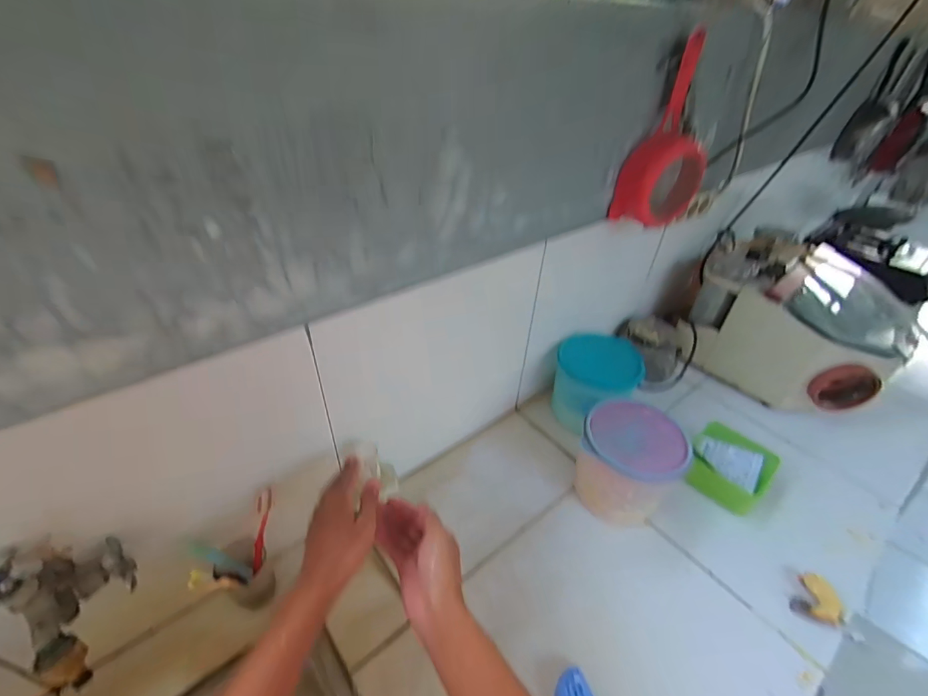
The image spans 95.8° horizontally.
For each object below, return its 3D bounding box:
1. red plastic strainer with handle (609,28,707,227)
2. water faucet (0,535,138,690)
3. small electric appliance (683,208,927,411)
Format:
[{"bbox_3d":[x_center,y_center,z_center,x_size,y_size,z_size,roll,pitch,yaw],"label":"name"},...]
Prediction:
[{"bbox_3d":[0.360,-0.359,0.718,0.122,0.273,0.175,20,43,19],"label":"red plastic strainer with handle"},{"bbox_3d":[-0.389,0.242,0.413,0.104,0.095,0.101,24,45,23],"label":"water faucet"},{"bbox_3d":[0.780,-0.072,1.010,0.430,0.248,0.391,34,49,31],"label":"small electric appliance"}]

